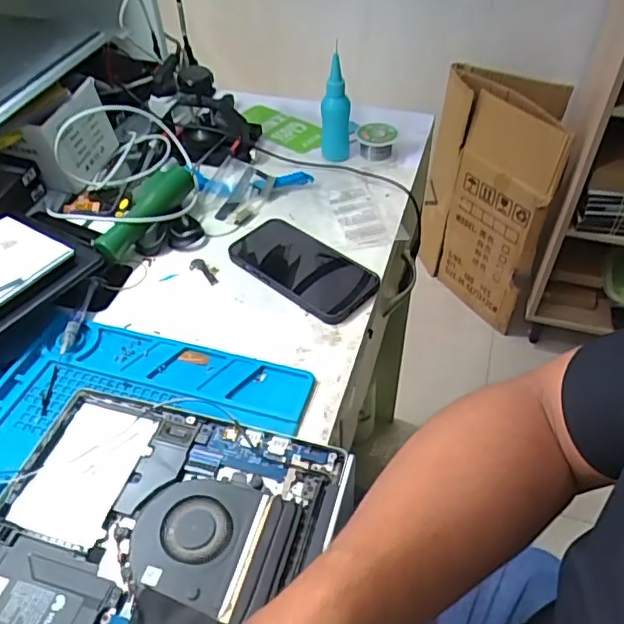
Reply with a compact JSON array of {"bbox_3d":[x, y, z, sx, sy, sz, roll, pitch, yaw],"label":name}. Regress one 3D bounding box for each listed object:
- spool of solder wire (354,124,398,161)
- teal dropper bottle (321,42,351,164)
[{"bbox_3d":[0.076,-0.204,0.678,0.046,0.028,0.041,0,45,2],"label":"spool of solder wire"},{"bbox_3d":[0.026,-0.233,0.649,0.033,0.127,0.030,2,46,4],"label":"teal dropper bottle"}]

